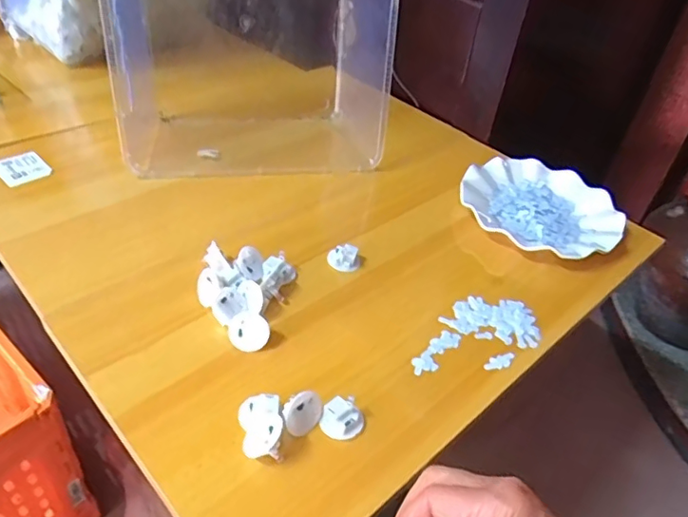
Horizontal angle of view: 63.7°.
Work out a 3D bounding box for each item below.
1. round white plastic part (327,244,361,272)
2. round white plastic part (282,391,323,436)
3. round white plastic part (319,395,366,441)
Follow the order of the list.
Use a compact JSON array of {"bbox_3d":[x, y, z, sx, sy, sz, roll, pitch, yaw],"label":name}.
[{"bbox_3d":[0.000,-0.003,0.563,0.033,0.020,0.033,4,40,-4],"label":"round white plastic part"},{"bbox_3d":[-0.030,0.114,0.405,0.032,0.029,0.009,-44,17,-29],"label":"round white plastic part"},{"bbox_3d":[0.000,0.119,0.412,0.031,0.016,0.028,17,41,11],"label":"round white plastic part"}]

